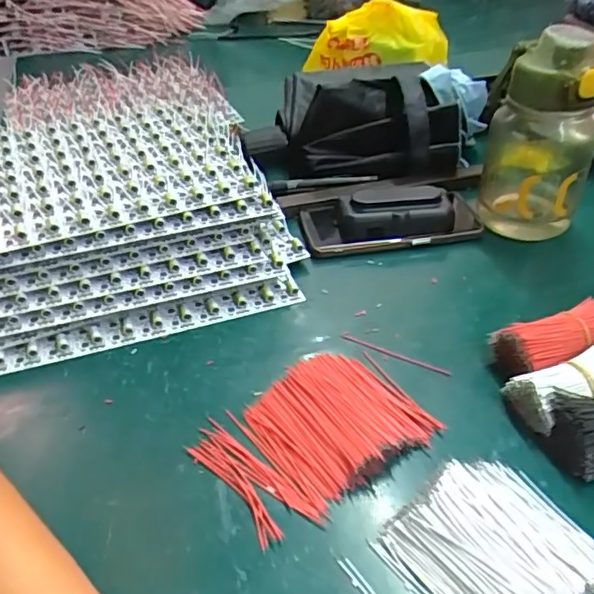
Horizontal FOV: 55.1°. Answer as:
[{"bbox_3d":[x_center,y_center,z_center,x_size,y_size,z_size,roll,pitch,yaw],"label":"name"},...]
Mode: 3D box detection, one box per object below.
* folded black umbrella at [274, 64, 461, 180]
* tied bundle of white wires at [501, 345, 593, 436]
[{"bbox_3d":[0.072,-0.183,0.594,0.190,0.074,0.089,3,48,6],"label":"folded black umbrella"},{"bbox_3d":[0.182,0.056,0.365,0.090,0.030,0.039,-18,49,-12],"label":"tied bundle of white wires"}]

